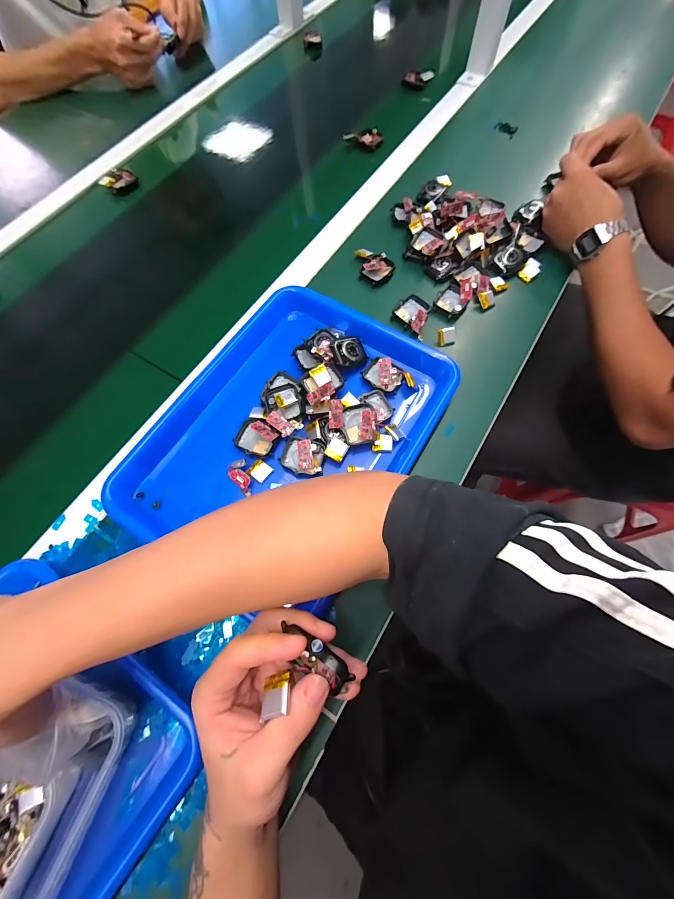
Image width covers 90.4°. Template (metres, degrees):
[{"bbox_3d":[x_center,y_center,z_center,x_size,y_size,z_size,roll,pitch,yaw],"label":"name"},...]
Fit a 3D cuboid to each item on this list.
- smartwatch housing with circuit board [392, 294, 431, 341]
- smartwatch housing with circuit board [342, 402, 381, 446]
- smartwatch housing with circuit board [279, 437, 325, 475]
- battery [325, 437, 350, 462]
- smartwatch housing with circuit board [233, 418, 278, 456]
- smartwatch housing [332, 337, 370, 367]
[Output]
[{"bbox_3d":[0.101,-0.174,0.426,0.046,0.010,0.054,-42,74,-13],"label":"smartwatch housing with circuit board"},{"bbox_3d":[0.024,-0.028,0.353,0.035,0.012,0.042,-13,70,-3],"label":"smartwatch housing with circuit board"},{"bbox_3d":[-0.036,0.007,0.352,0.044,0.015,0.035,11,70,6],"label":"smartwatch housing with circuit board"},{"bbox_3d":[0.000,0.000,0.347,0.020,0.004,0.022,30,73,12],"label":"battery"},{"bbox_3d":[-0.087,-0.012,0.360,0.044,0.017,0.035,27,73,11],"label":"smartwatch housing with circuit board"},{"bbox_3d":[0.014,-0.112,0.389,0.042,0.010,0.036,-23,98,-25],"label":"smartwatch housing"}]

